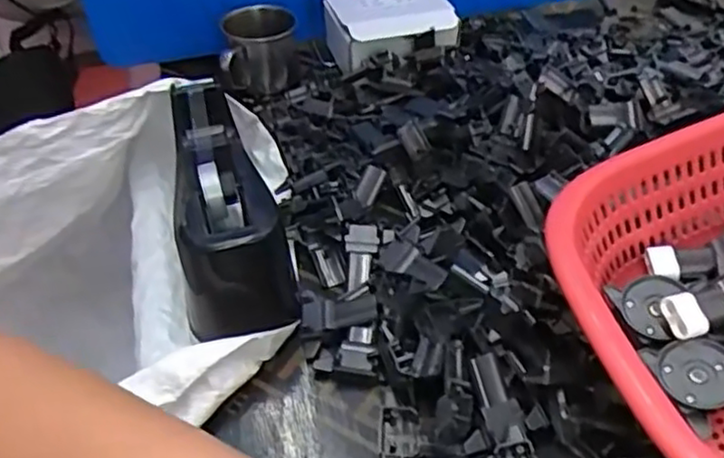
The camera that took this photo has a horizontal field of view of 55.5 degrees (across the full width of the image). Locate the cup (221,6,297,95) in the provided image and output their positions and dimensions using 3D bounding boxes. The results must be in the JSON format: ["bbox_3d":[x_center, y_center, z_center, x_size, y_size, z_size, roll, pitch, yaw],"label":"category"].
[{"bbox_3d":[-0.103,-0.188,0.703,0.069,0.062,0.075,-8,47,-6],"label":"cup"}]

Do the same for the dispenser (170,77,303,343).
[{"bbox_3d":[-0.113,-0.026,0.534,0.075,0.092,0.197,-14,48,-12],"label":"dispenser"}]

